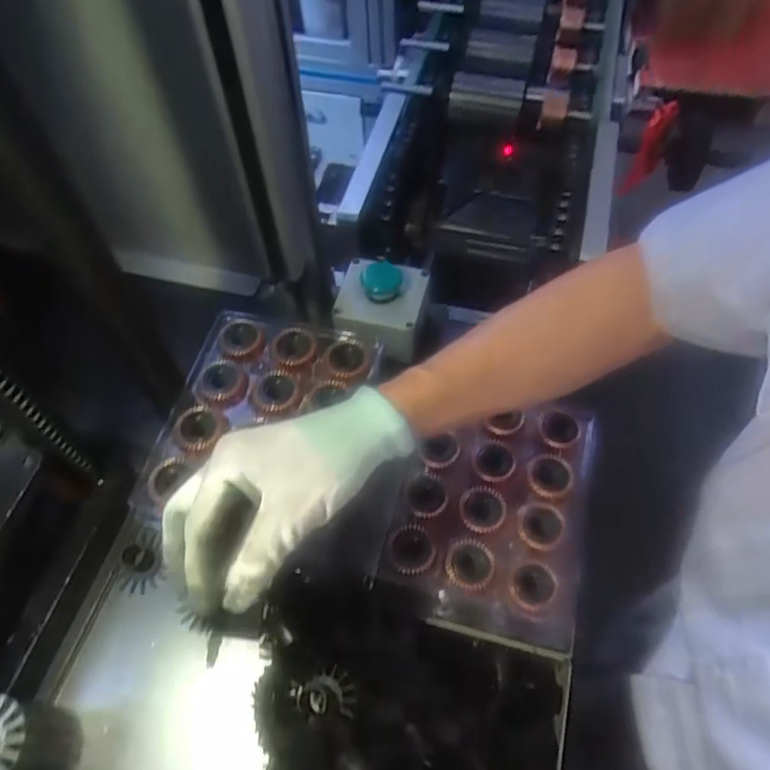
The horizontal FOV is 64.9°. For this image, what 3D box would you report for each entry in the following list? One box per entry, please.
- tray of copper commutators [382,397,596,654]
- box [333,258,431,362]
[{"bbox_3d":[0.086,0.095,0.497,0.141,0.037,0.194,12,58,9],"label":"tray of copper commutators"},{"bbox_3d":[0.001,-0.075,0.565,0.079,0.070,0.080,11,58,8],"label":"box"}]

